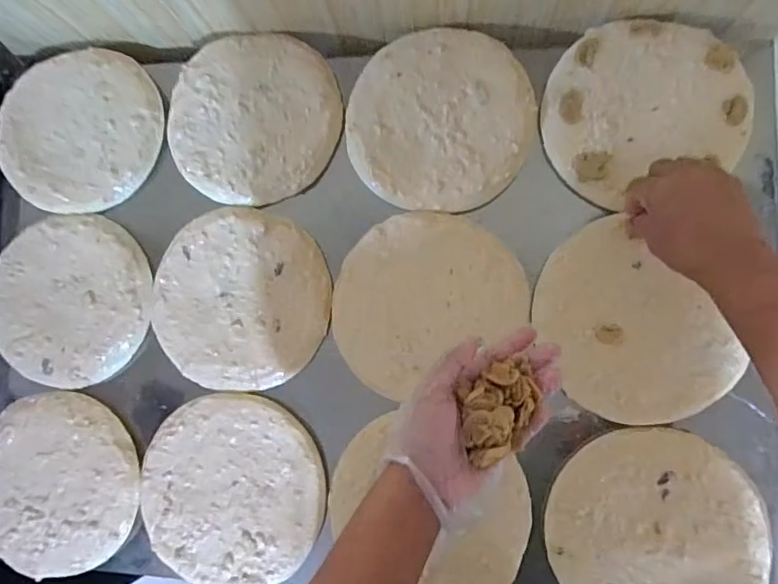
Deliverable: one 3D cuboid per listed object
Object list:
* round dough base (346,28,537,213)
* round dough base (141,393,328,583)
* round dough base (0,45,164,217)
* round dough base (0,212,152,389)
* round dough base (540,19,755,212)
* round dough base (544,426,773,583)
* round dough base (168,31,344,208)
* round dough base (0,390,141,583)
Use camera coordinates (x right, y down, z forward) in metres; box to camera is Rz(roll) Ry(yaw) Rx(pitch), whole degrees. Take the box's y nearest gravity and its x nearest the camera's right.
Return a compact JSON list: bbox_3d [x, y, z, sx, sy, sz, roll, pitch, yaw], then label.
[{"bbox_3d":[0.051,-0.186,0.549,0.199,0.010,0.189,-1,86,8],"label":"round dough base"},{"bbox_3d":[-0.171,0.216,0.556,0.199,0.016,0.194,-1,86,8],"label":"round dough base"},{"bbox_3d":[-0.376,-0.200,0.611,0.210,0.024,0.195,-1,86,8],"label":"round dough base"},{"bbox_3d":[-0.372,0.008,0.593,0.195,0.019,0.186,-1,86,8],"label":"round dough base"},{"bbox_3d":[0.263,-0.189,0.526,0.194,0.017,0.176,-10,85,7],"label":"round dough base"},{"bbox_3d":[0.258,0.237,0.494,0.192,0.004,0.198,-1,86,8],"label":"round dough base"},{"bbox_3d":[-0.157,-0.199,0.577,0.191,0.010,0.191,27,90,9],"label":"round dough base"},{"bbox_3d":[-0.377,0.217,0.572,0.190,0.013,0.199,-1,86,8],"label":"round dough base"}]

